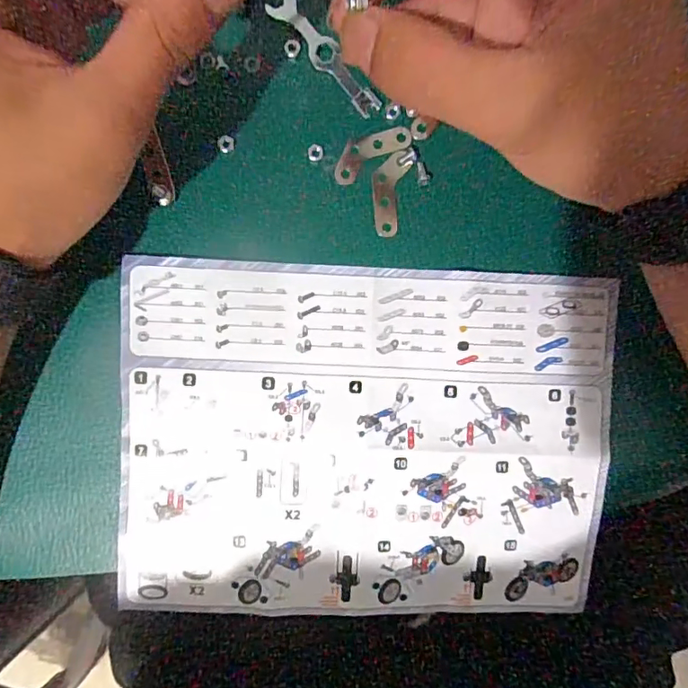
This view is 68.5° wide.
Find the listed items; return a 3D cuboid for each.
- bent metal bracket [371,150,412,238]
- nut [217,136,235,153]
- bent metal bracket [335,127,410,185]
[{"bbox_3d":[0.020,-0.068,0.228,0.015,0.004,0.038,12,94,-2],"label":"bent metal bracket"},{"bbox_3d":[-0.053,-0.090,0.226,0.008,0.004,0.007,-31,94,1],"label":"nut"},{"bbox_3d":[0.012,-0.087,0.226,0.037,0.004,0.014,-31,94,1],"label":"bent metal bracket"}]

